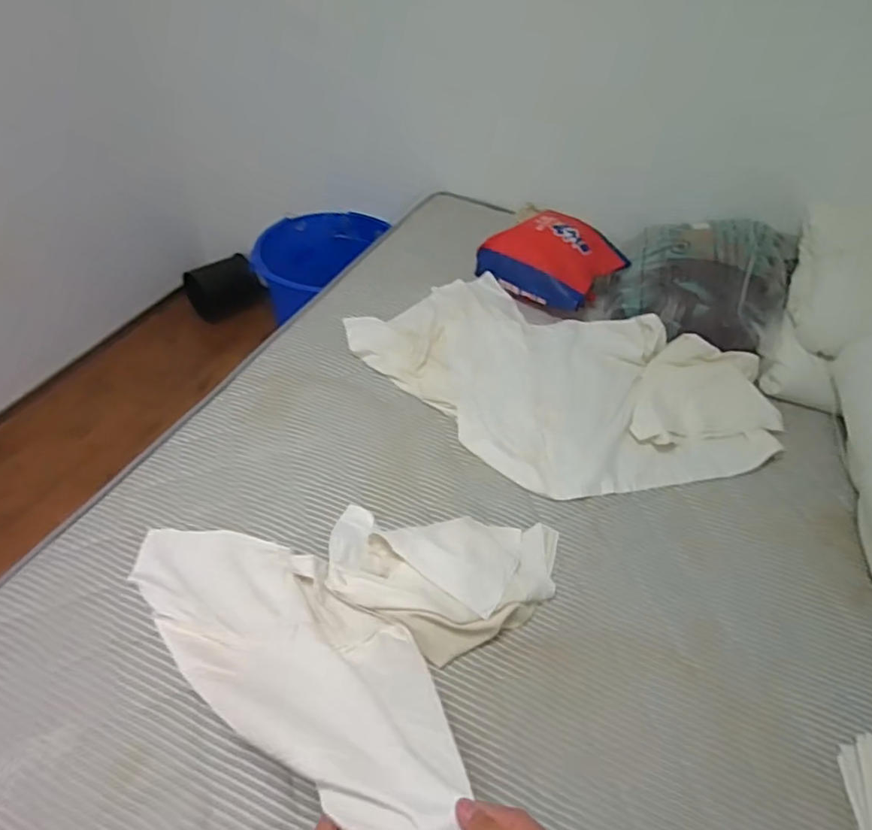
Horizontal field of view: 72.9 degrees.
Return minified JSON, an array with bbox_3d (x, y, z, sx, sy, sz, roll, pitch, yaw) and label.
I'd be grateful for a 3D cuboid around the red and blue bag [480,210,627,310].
[{"bbox_3d":[0.308,-0.413,1.588,0.328,0.186,0.233,34,52,23],"label":"red and blue bag"}]

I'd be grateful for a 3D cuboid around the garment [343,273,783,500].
[{"bbox_3d":[0.309,-0.106,1.382,0.883,0.102,0.640,35,53,24],"label":"garment"}]

